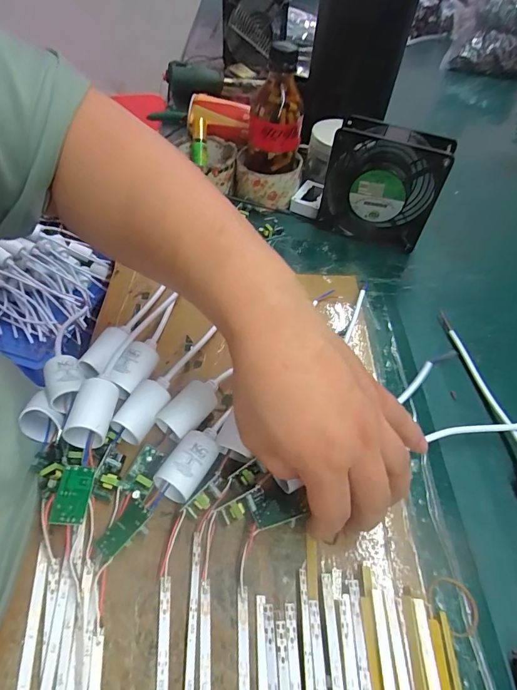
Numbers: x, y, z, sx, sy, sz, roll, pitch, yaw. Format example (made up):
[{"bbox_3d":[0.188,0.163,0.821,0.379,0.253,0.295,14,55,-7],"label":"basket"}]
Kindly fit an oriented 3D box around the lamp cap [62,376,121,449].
[{"bbox_3d":[-0.115,0.046,0.276,0.028,0.022,0.048,7,52,3],"label":"lamp cap"}]

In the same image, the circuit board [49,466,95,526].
[{"bbox_3d":[-0.121,0.097,0.254,0.020,0.004,0.035,6,61,-7],"label":"circuit board"}]

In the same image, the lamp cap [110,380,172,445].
[{"bbox_3d":[-0.087,0.051,0.300,0.026,0.030,0.044,25,55,18],"label":"lamp cap"}]

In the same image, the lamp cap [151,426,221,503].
[{"bbox_3d":[-0.046,0.084,0.278,0.027,0.027,0.052,28,56,19],"label":"lamp cap"}]

